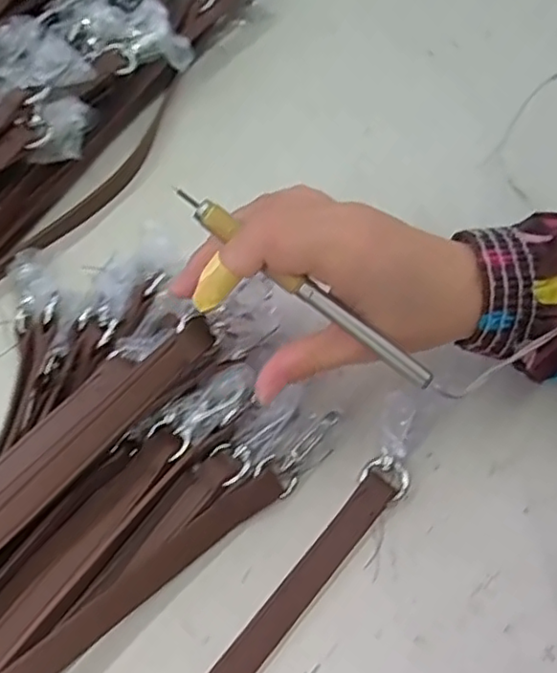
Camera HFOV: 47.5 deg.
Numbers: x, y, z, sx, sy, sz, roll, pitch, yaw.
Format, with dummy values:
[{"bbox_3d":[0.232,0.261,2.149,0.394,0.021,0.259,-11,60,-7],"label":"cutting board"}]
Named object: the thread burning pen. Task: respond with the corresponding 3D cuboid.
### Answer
[{"bbox_3d":[0.012,-0.020,0.272,0.134,0.007,0.009,37,65,-5],"label":"thread burning pen"}]

